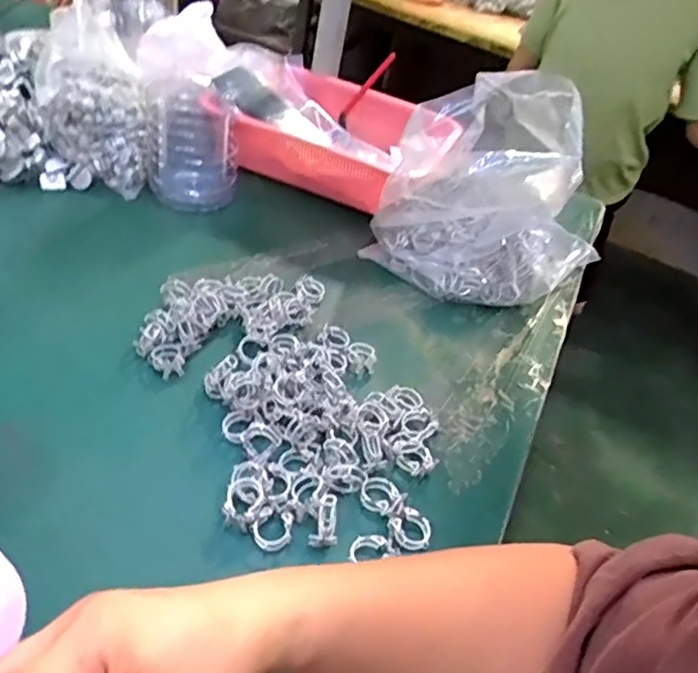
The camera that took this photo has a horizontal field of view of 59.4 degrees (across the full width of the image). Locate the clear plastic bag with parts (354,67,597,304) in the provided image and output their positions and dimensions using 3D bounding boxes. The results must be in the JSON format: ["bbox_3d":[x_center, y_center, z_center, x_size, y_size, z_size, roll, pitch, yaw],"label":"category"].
[{"bbox_3d":[0.167,-0.163,0.670,0.236,0.214,0.229,25,40,13],"label":"clear plastic bag with parts"}]

